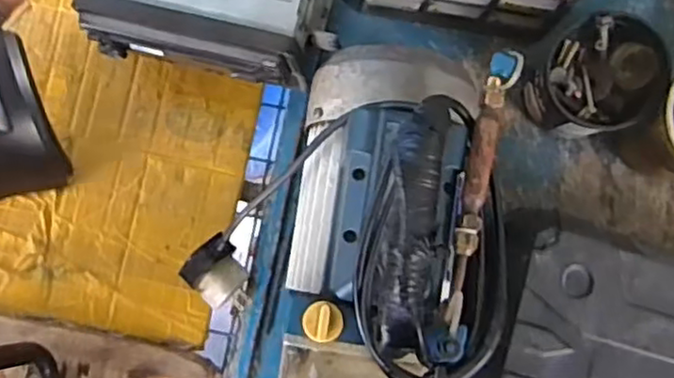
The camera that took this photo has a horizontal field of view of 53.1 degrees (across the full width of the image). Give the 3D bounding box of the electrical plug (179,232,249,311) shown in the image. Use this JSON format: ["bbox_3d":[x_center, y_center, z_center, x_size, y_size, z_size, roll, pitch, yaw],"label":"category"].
[{"bbox_3d":[-0.104,0.073,0.586,0.051,0.038,0.049,-43,88,-6],"label":"electrical plug"}]

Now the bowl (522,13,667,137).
[{"bbox_3d":[0.225,-0.094,0.599,0.109,0.081,0.094,-7,85,-4],"label":"bowl"}]

